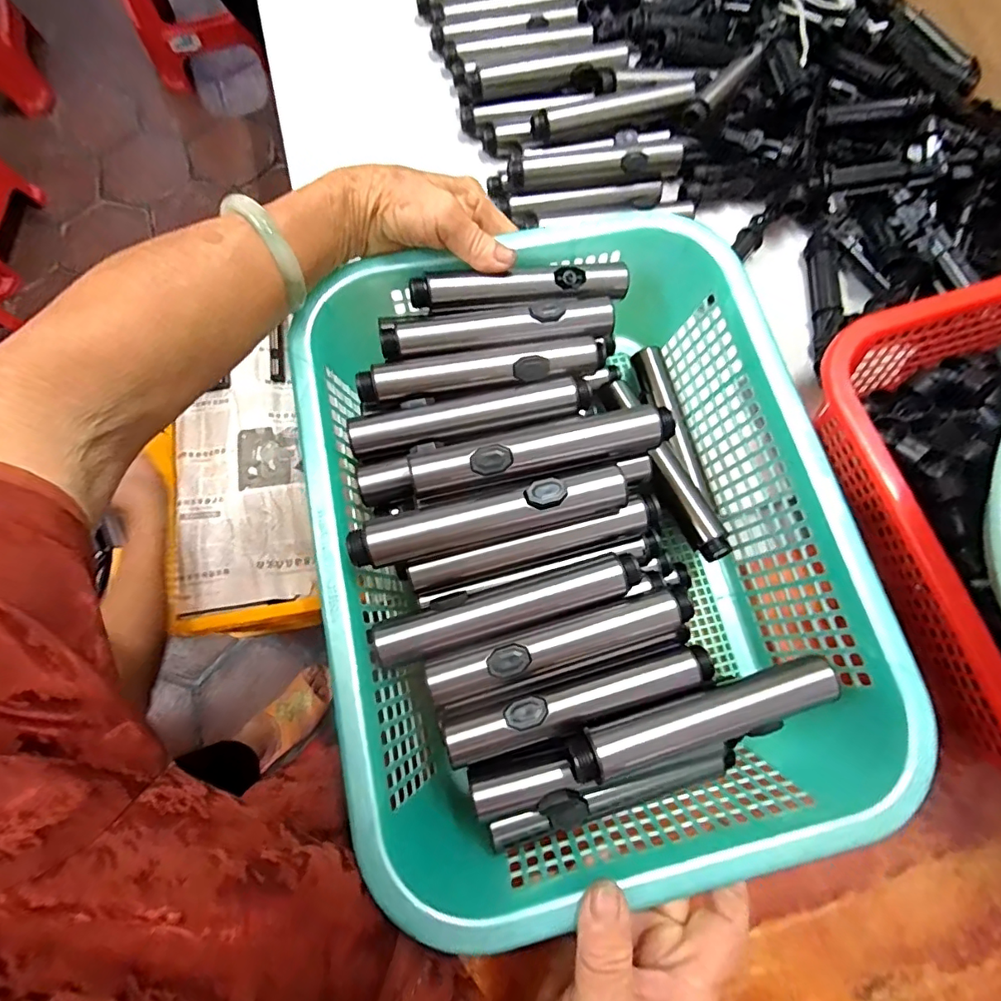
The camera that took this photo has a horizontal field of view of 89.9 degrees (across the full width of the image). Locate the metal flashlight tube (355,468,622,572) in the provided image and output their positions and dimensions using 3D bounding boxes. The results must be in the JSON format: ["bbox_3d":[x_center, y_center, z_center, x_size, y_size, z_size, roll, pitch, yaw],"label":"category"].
[{"bbox_3d":[-0.007,0.007,0.271,0.147,0.021,0.031,-13,75,-4],"label":"metal flashlight tube"}]

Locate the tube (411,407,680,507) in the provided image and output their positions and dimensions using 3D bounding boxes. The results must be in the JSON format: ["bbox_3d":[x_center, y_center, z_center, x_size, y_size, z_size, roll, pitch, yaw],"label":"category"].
[{"bbox_3d":[0.025,-0.026,0.281,0.147,0.026,0.023,-15,75,-5],"label":"tube"}]

